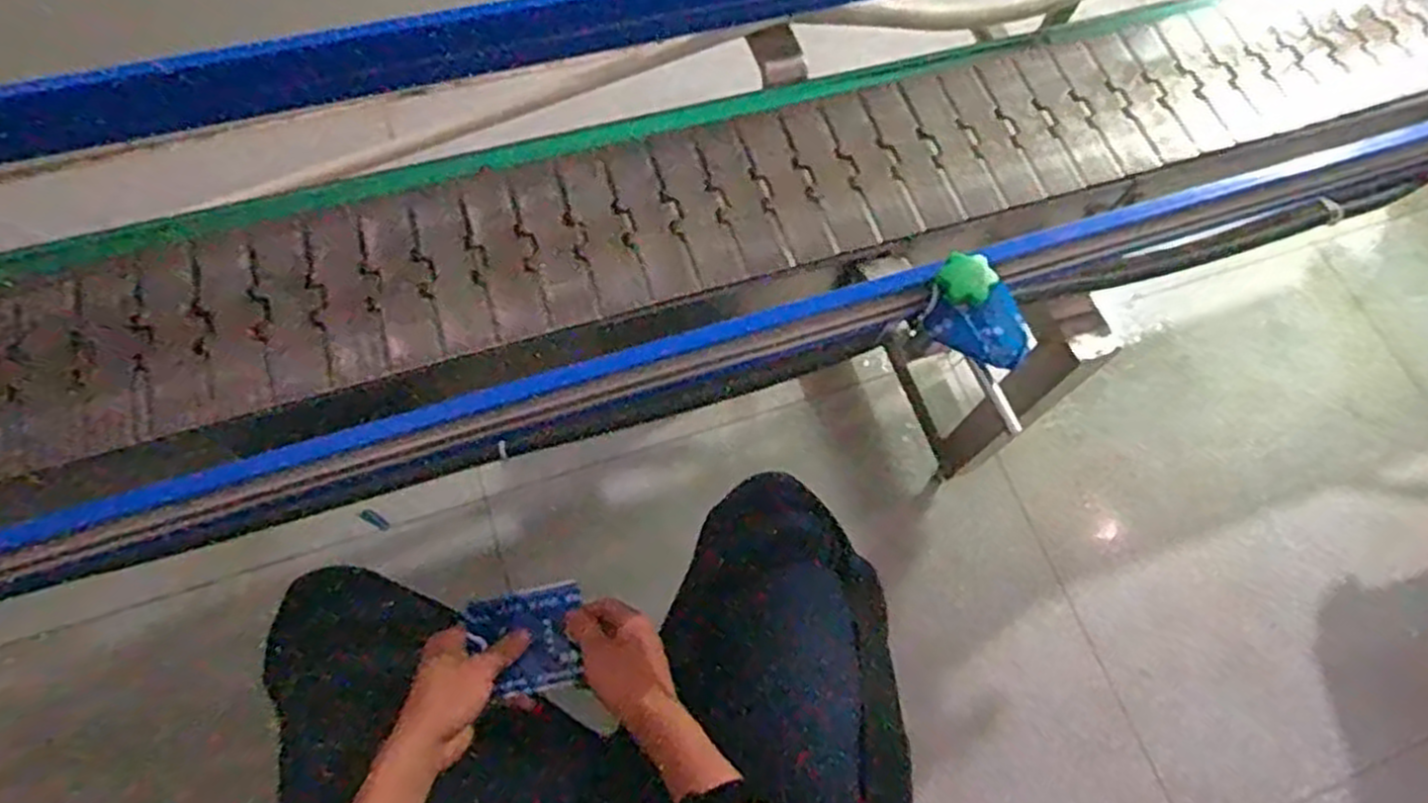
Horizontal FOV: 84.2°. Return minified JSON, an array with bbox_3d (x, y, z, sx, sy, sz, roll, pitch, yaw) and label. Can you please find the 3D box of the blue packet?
[{"bbox_3d":[-0.146,0.192,0.636,0.093,0.011,0.081,-10,60,-25],"label":"blue packet"}]

